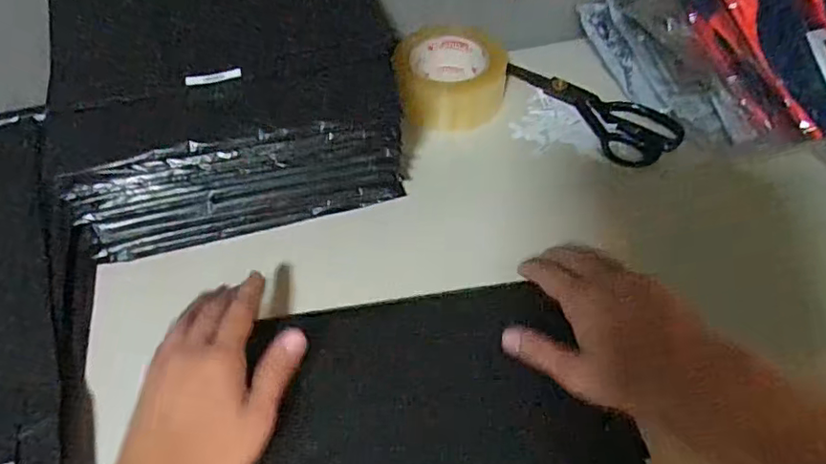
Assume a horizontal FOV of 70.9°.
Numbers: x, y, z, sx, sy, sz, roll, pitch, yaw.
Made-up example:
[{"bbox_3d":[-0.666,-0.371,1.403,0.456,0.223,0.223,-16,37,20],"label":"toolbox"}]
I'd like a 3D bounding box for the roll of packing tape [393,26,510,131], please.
[{"bbox_3d":[0.041,-0.168,0.607,0.109,0.053,0.115,-2,51,2],"label":"roll of packing tape"}]

